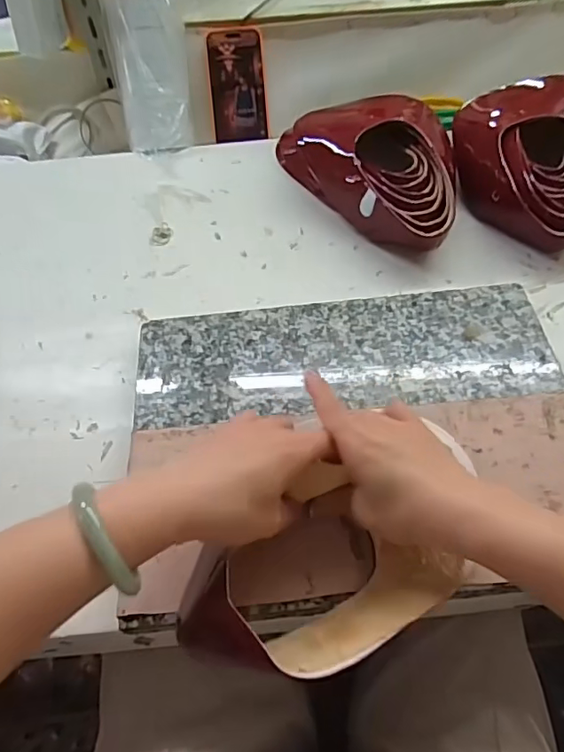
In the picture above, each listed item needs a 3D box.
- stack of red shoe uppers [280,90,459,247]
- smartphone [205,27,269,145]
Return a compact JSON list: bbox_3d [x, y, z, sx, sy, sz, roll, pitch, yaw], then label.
[{"bbox_3d":[0.114,-0.245,0.605,0.173,0.104,0.262,-18,56,-10],"label":"stack of red shoe uppers"},{"bbox_3d":[-0.062,-0.408,0.742,0.076,0.148,0.010,-5,12,0],"label":"smartphone"}]

